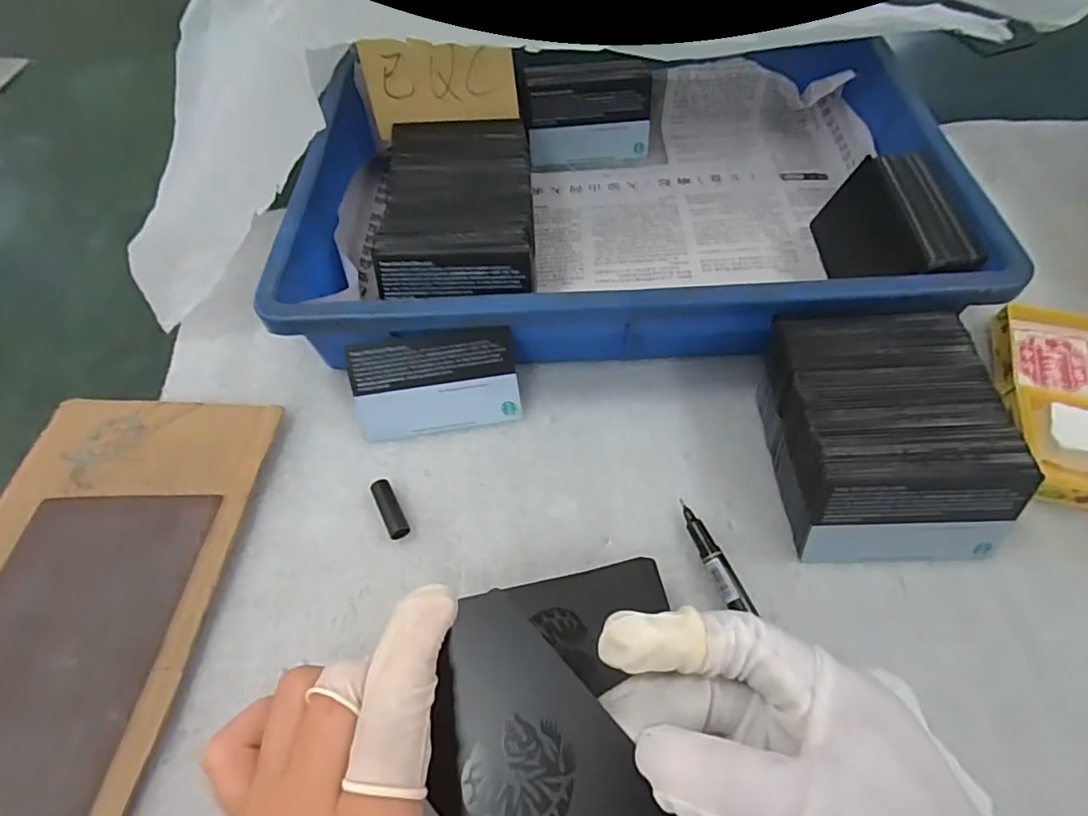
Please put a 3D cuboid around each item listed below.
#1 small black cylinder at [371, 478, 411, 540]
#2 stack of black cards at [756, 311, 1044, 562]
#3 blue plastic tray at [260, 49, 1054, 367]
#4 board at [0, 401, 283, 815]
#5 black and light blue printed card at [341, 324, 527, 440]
[{"bbox_3d":[-0.076,0.050,0.278,0.009,0.009,0.032,-27,62,-12],"label":"small black cylinder"},{"bbox_3d":[0.154,0.013,0.260,0.092,0.054,0.101,-2,60,2],"label":"stack of black cards"},{"bbox_3d":[0.044,-0.140,0.346,0.367,0.070,0.247,-1,60,3],"label":"blue plastic tray"},{"bbox_3d":[-0.224,0.118,0.245,0.132,0.008,0.273,5,60,6],"label":"board"},{"bbox_3d":[-0.057,-0.013,0.296,0.084,0.053,0.004,-7,19,-3],"label":"black and light blue printed card"}]

